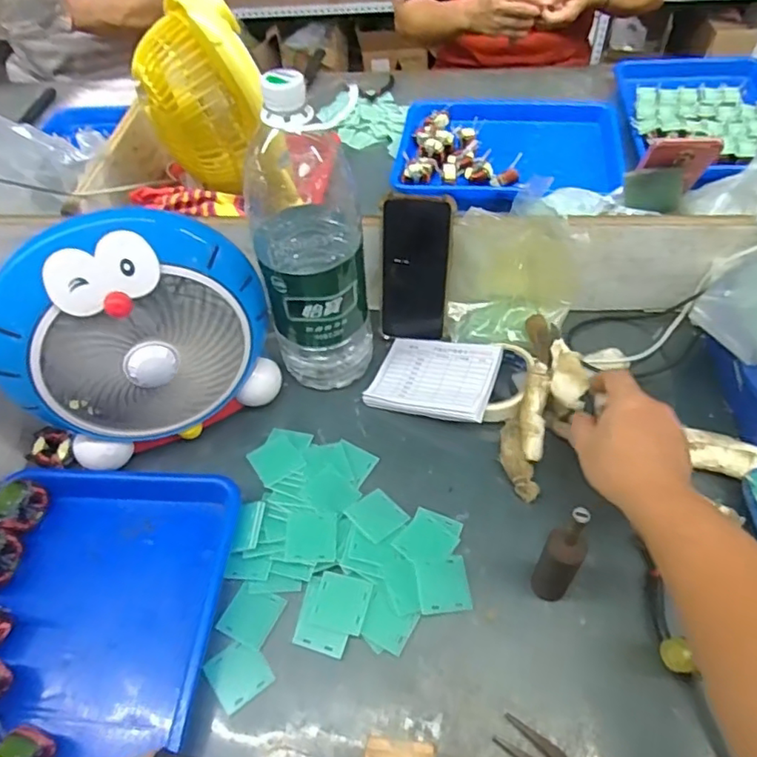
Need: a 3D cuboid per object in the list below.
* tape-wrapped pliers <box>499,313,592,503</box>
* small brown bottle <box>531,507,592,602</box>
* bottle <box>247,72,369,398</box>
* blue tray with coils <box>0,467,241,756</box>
[{"bbox_3d":[0.168,0.022,0.579,0.067,0.045,0.198,14,70,15],"label":"tape-wrapped pliers"},{"bbox_3d":[0.143,0.140,0.447,0.031,0.139,0.023,22,59,20],"label":"small brown bottle"},{"bbox_3d":[-0.063,-0.114,0.552,0.087,0.313,0.097,36,63,27],"label":"bottle"},{"bbox_3d":[-0.264,0.219,0.467,0.247,0.058,0.331,1,54,6],"label":"blue tray with coils"}]

